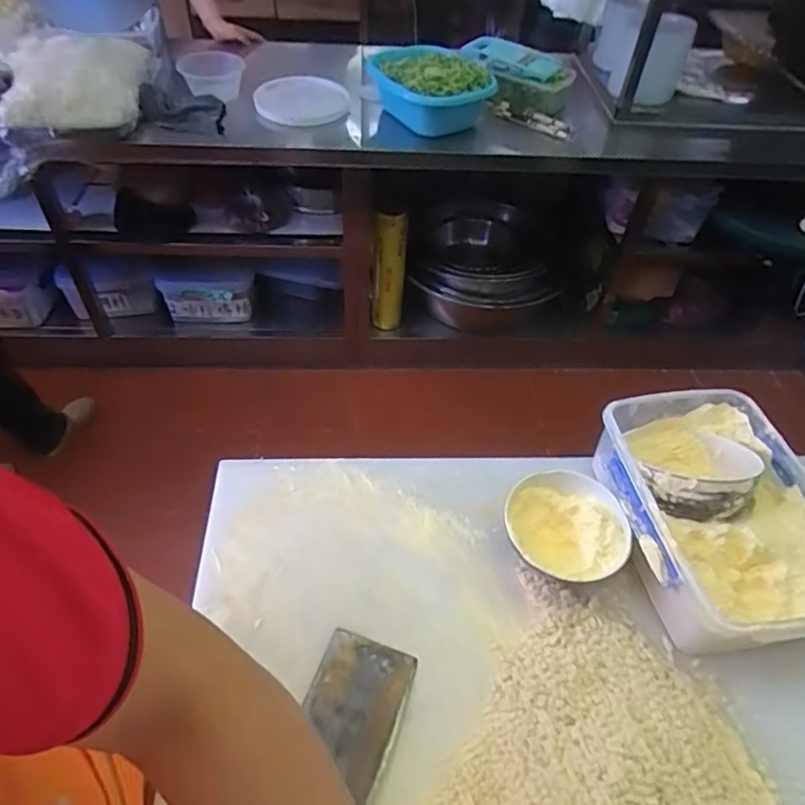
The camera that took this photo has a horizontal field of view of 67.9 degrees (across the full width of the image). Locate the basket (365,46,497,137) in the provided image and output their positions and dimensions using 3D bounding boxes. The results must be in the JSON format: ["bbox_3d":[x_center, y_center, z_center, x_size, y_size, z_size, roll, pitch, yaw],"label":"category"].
[{"bbox_3d":[0.060,-0.853,1.621,0.247,0.160,0.361,-20,54,-20],"label":"basket"}]

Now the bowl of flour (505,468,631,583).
[{"bbox_3d":[0.193,0.160,0.730,0.140,0.070,0.140,2,50,-2],"label":"bowl of flour"}]

